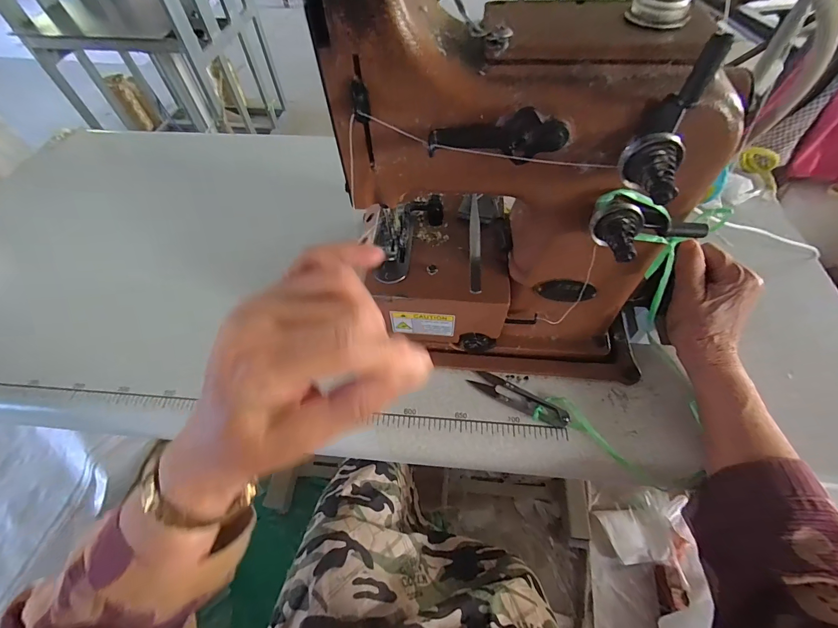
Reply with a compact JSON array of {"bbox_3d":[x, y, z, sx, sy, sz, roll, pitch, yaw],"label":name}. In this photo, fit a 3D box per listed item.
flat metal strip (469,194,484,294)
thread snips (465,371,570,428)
[{"bbox_3d":[0.052,-0.066,0.338,0.011,0.010,0.117,3,58,5],"label":"flat metal strip"},{"bbox_3d":[0.100,0.084,0.368,0.099,0.009,0.024,26,62,18],"label":"thread snips"}]

